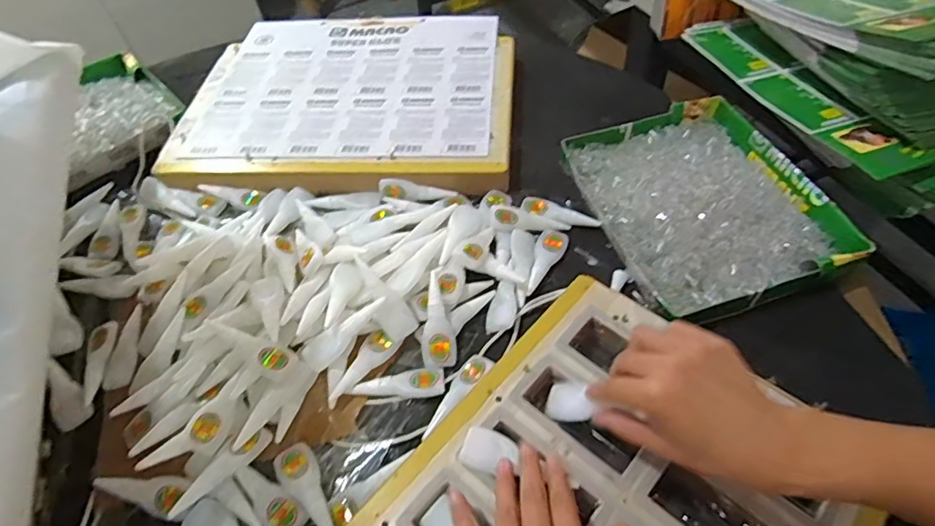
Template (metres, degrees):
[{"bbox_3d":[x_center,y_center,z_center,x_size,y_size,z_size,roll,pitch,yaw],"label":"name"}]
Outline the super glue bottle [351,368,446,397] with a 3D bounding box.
[{"bbox_3d":[-0.059,0.111,0.479,0.078,0.011,0.025,-10,52,-3],"label":"super glue bottle"}]

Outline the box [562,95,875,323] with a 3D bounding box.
[{"bbox_3d":[0.247,-0.068,0.580,0.217,0.033,0.258,-17,53,-8],"label":"box"}]

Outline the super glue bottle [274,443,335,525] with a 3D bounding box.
[{"bbox_3d":[-0.125,0.176,0.423,0.030,0.008,0.081,-32,56,-18],"label":"super glue bottle"}]

